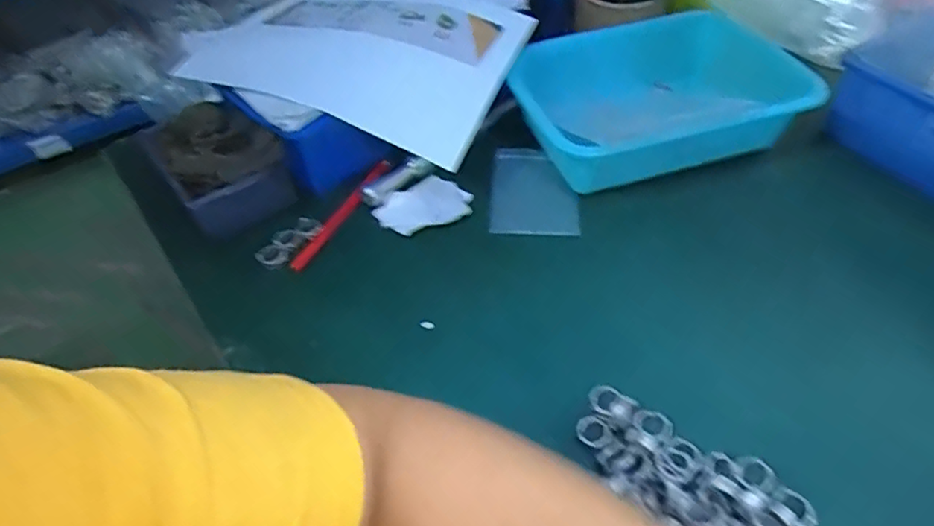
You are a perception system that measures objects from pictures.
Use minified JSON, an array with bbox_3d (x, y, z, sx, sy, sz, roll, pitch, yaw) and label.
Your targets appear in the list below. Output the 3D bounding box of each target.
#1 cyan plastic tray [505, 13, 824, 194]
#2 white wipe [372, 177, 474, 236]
[{"bbox_3d":[0.176,-0.153,0.582,0.246,0.080,0.164,-14,47,-8],"label":"cyan plastic tray"},{"bbox_3d":[-0.040,-0.053,0.566,0.086,0.015,0.066,-27,50,-19],"label":"white wipe"}]

